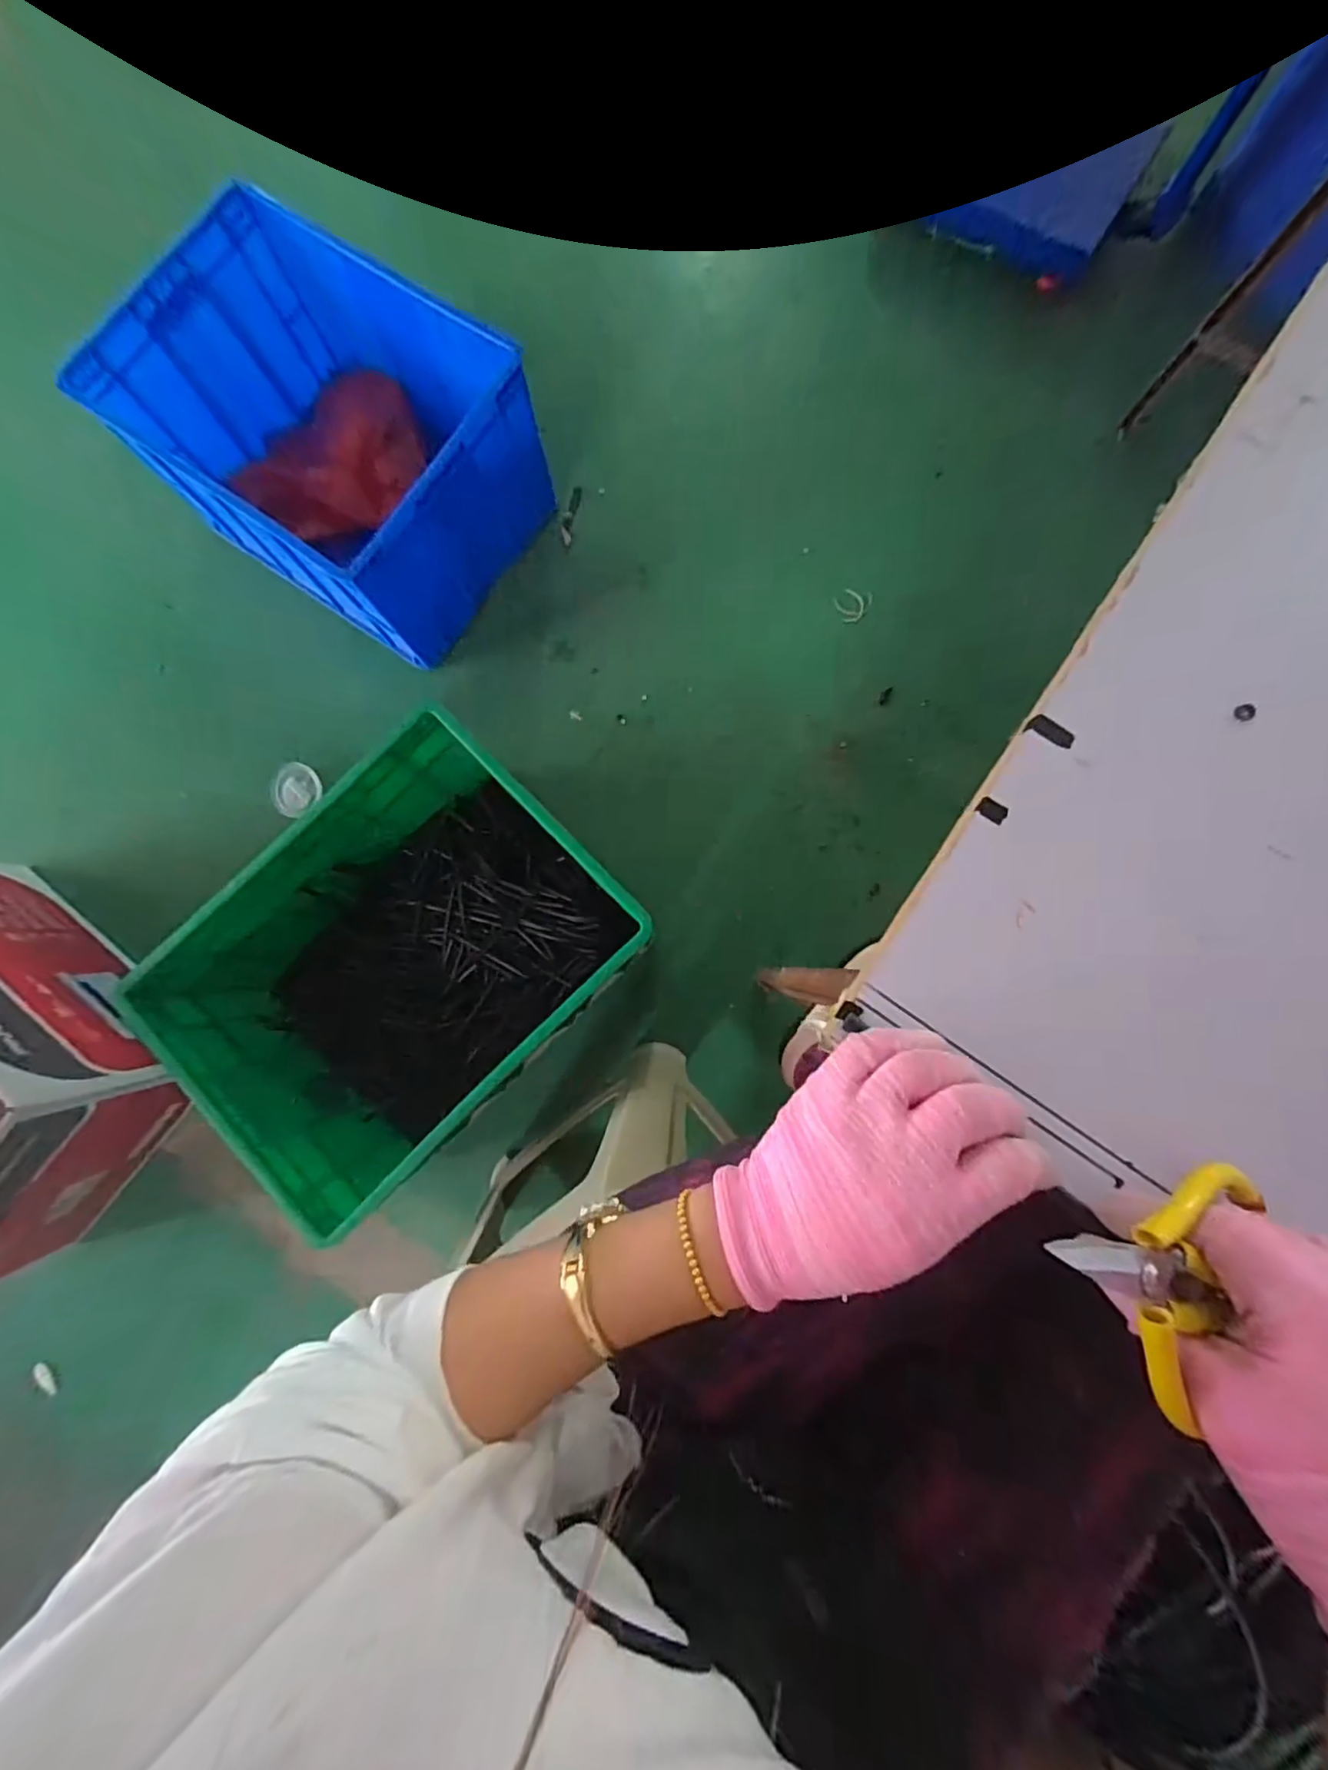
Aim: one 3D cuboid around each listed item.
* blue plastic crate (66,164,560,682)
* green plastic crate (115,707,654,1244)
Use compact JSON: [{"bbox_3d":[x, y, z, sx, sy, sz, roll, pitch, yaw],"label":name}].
[{"bbox_3d":[-0.489,-0.692,0.959,0.516,0.289,0.432,34,84,5],"label":"blue plastic crate"},{"bbox_3d":[-0.341,0.110,0.859,0.413,0.251,0.544,45,85,6],"label":"green plastic crate"}]

